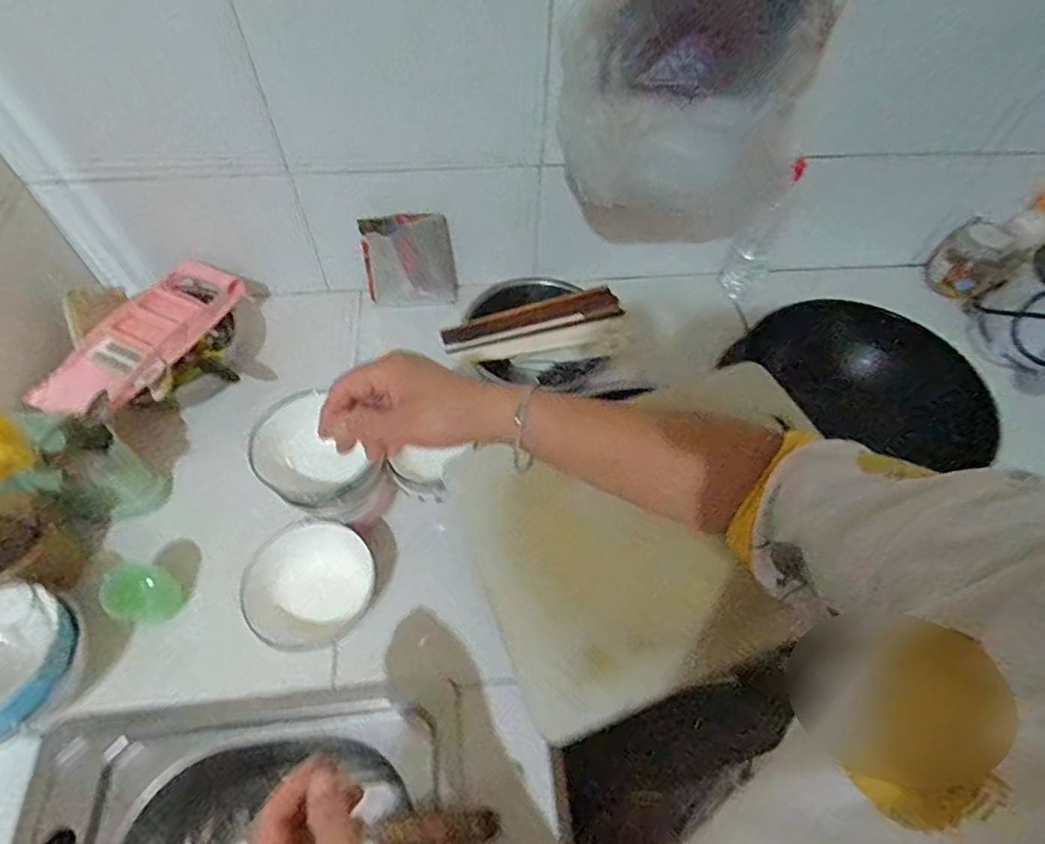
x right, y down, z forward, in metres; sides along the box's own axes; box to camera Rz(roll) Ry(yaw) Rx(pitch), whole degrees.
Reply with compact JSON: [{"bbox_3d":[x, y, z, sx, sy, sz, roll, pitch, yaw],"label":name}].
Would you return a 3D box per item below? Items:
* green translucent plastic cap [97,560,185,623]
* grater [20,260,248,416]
[{"bbox_3d":[-0.398,0.181,0.603,0.059,0.051,0.056,0,56,0],"label":"green translucent plastic cap"},{"bbox_3d":[-0.498,-0.114,0.755,0.116,0.023,0.274,25,60,15],"label":"grater"}]

